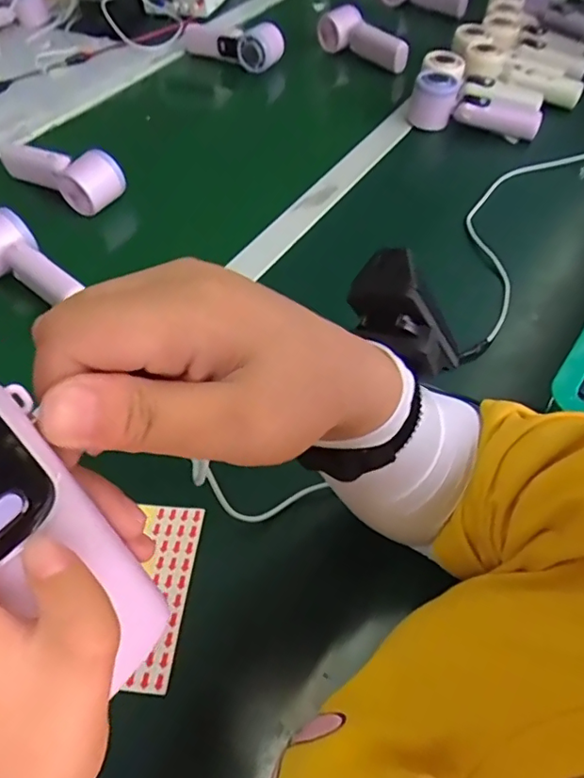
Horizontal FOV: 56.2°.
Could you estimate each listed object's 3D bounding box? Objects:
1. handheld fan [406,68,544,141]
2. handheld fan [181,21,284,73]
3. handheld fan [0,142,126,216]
[{"bbox_3d":[0.246,-0.375,0.738,0.174,0.054,0.069,21,55,16],"label":"handheld fan"},{"bbox_3d":[-0.108,-0.585,0.908,0.187,0.046,0.056,26,58,20],"label":"handheld fan"},{"bbox_3d":[-0.278,-0.262,0.653,0.169,0.053,0.050,25,57,20],"label":"handheld fan"}]

